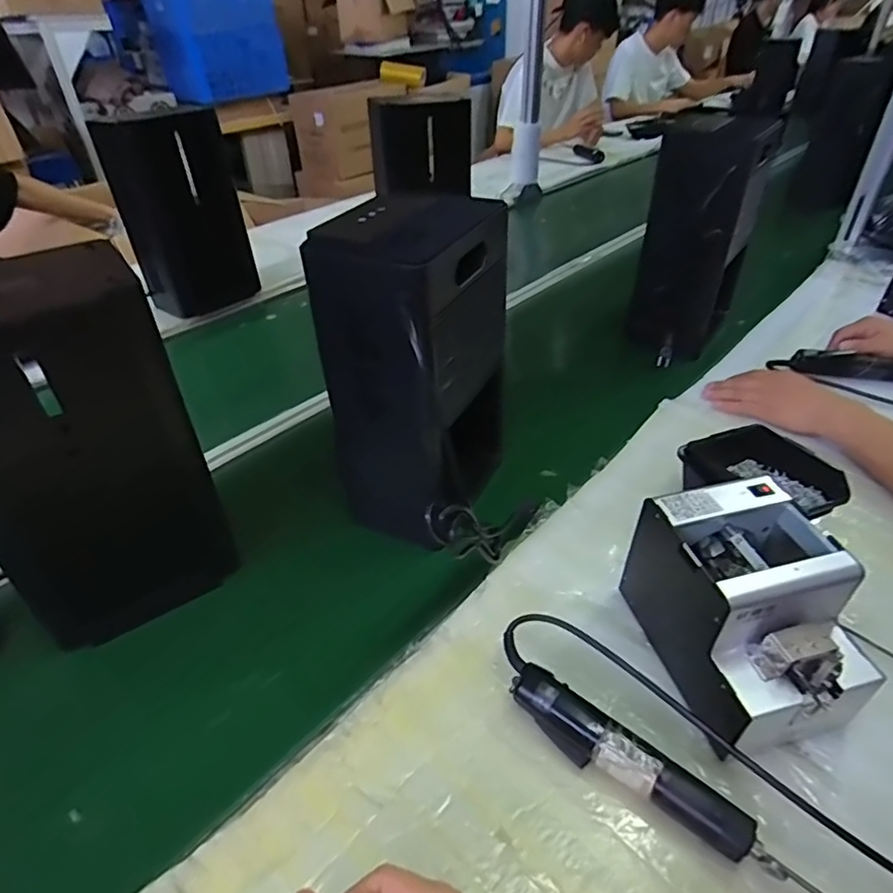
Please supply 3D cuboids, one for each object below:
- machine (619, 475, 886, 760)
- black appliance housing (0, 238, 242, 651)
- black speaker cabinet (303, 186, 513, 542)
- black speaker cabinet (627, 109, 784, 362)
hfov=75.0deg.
[{"bbox_3d":[0.260,0.145,0.509,0.129,0.147,0.167,-8,39,-8],"label":"machine"},{"bbox_3d":[-0.347,0.002,0.559,0.189,0.359,0.146,-22,43,-24],"label":"black appliance housing"},{"bbox_3d":[-0.030,-0.084,0.643,0.150,0.307,0.178,13,41,18],"label":"black speaker cabinet"},{"bbox_3d":[0.403,-0.326,0.953,0.150,0.339,0.192,13,41,18],"label":"black speaker cabinet"}]

